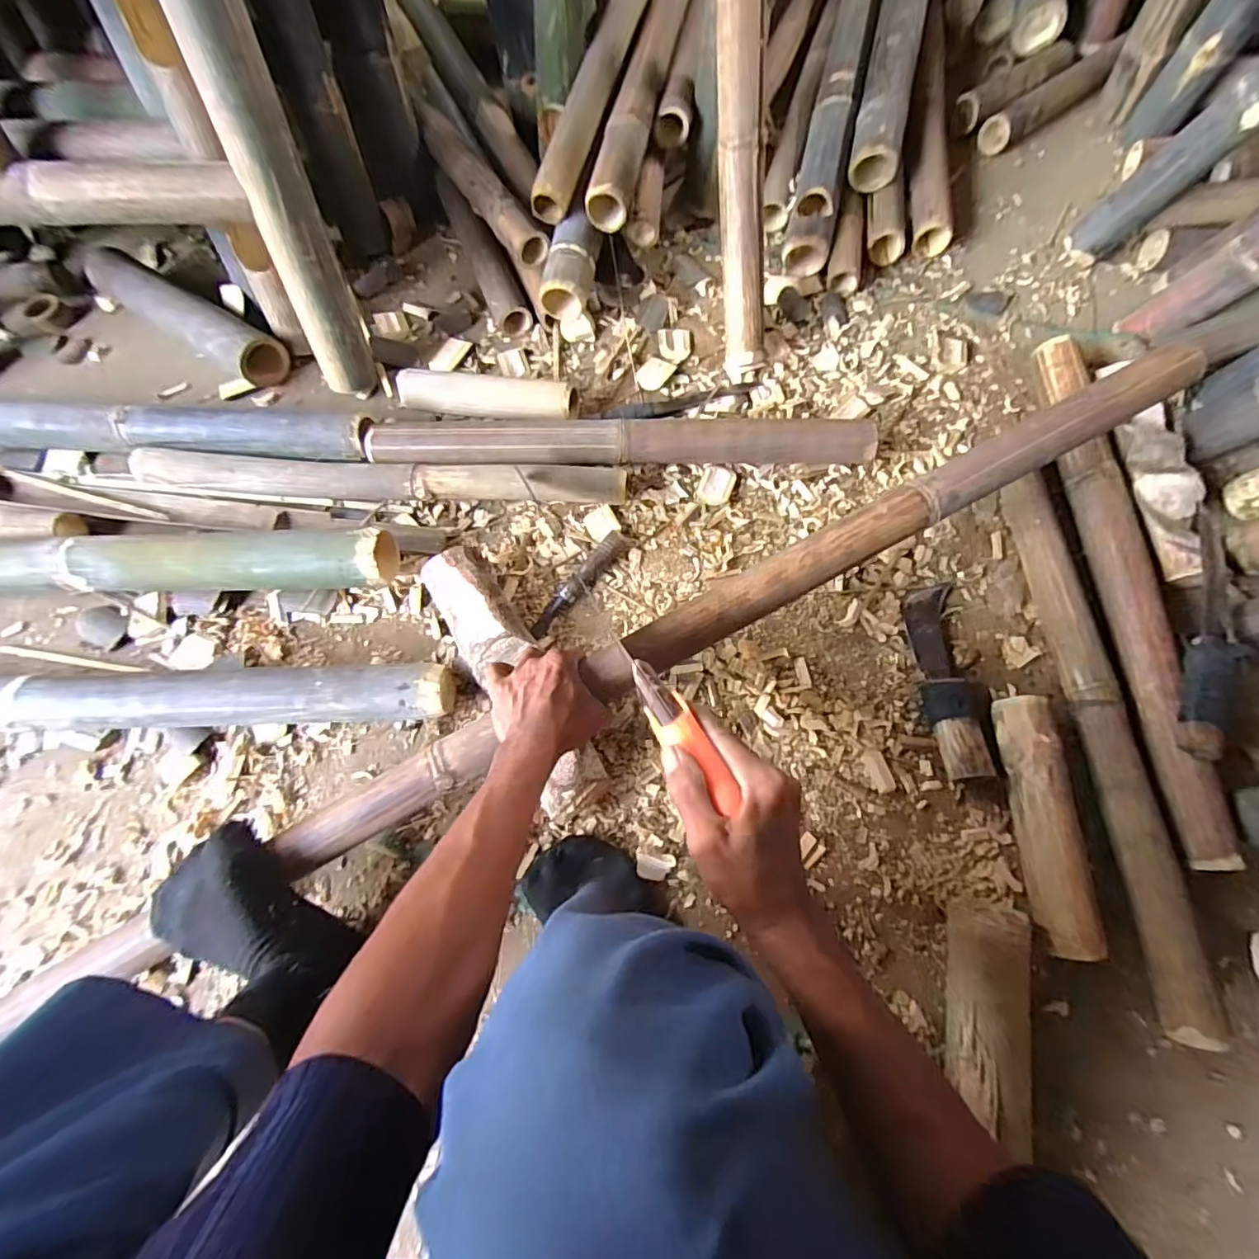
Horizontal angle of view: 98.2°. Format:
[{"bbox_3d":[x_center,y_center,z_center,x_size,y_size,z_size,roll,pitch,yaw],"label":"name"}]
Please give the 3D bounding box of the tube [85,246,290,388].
[{"bbox_3d":[-0.676,-0.475,0.825,0.347,0.071,0.075,31,75,11],"label":"tube"}]

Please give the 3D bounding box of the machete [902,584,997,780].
[{"bbox_3d":[0.372,0.053,0.629,0.064,0.042,0.232,-4,72,0],"label":"machete"}]

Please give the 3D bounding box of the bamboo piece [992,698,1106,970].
[{"bbox_3d":[0.431,0.196,0.570,0.047,0.061,0.248,1,72,2],"label":"bamboo piece"}]

